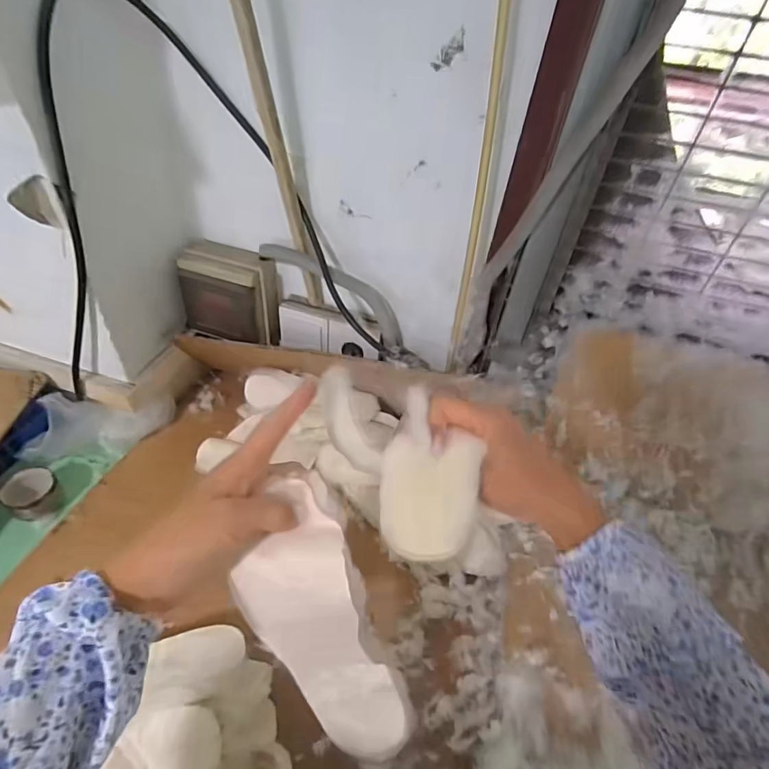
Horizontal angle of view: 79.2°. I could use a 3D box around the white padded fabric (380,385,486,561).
[{"bbox_3d":[0.033,0.061,0.321,0.063,0.030,0.114,6,64,14],"label":"white padded fabric"}]

